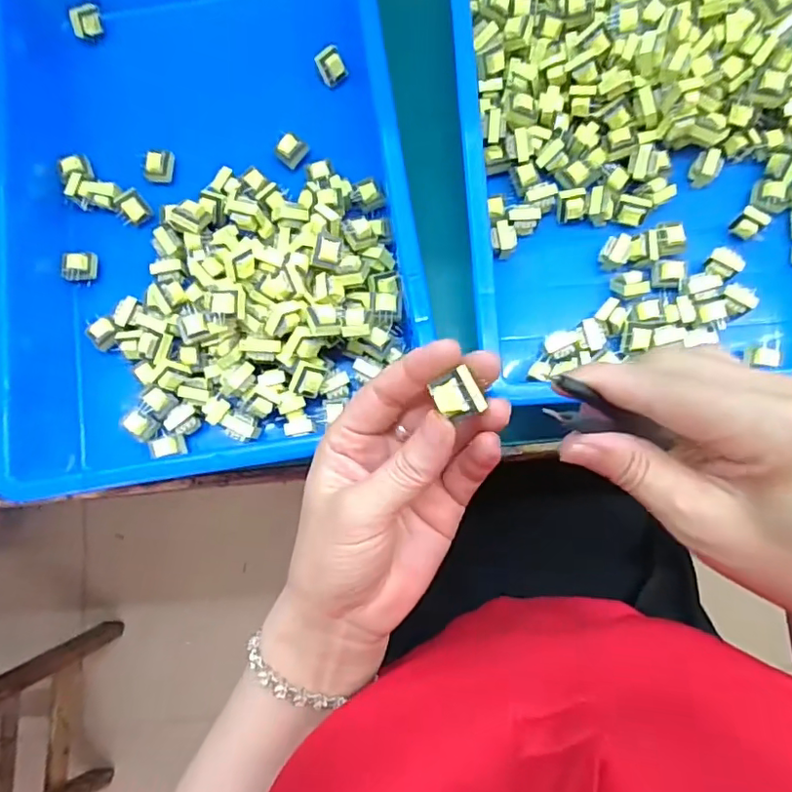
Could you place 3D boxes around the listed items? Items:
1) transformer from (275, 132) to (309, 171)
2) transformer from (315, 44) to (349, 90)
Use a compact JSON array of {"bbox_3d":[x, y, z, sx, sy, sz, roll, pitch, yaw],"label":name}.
[{"bbox_3d":[-0.071,-0.168,0.376,0.014,0.013,0.020,40,84,8],"label":"transformer"},{"bbox_3d":[-0.045,-0.230,0.385,0.021,0.016,0.015,-38,81,-5],"label":"transformer"}]

